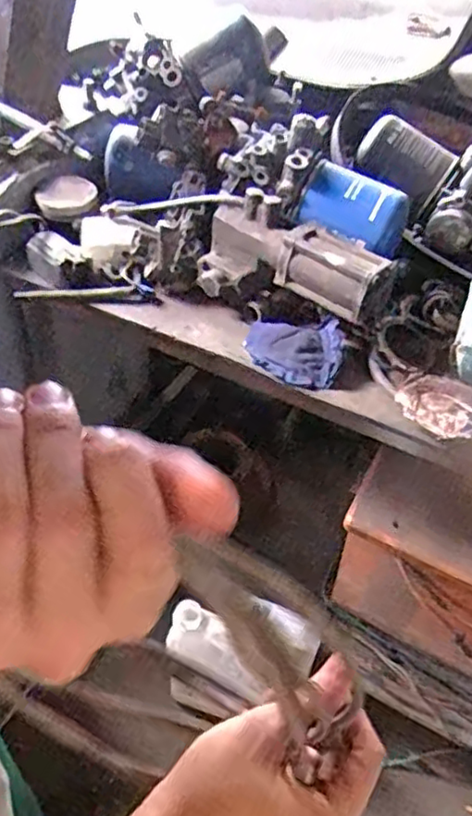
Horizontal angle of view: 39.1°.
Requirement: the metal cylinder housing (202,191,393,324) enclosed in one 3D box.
[{"bbox_3d":[0.080,-0.220,1.014,0.301,0.116,0.097,26,46,19],"label":"metal cylinder housing"}]

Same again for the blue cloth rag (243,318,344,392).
[{"bbox_3d":[0.084,-0.088,0.990,0.142,0.039,0.132,14,44,7],"label":"blue cloth rag"}]

